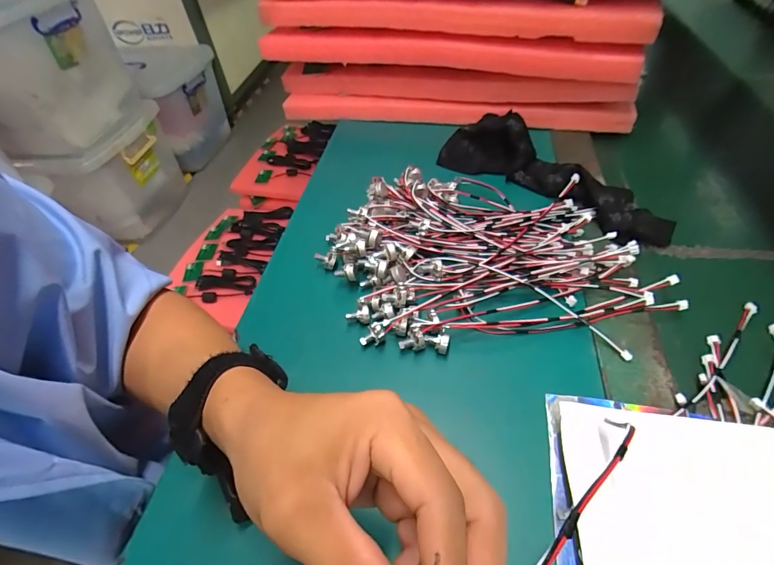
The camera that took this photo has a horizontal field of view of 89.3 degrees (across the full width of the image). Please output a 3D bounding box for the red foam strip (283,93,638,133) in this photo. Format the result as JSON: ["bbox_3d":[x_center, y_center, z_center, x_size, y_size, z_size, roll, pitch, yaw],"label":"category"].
[{"bbox_3d":[0.076,-0.247,0.567,0.498,0.043,0.026,12,51,15],"label":"red foam strip"}]

